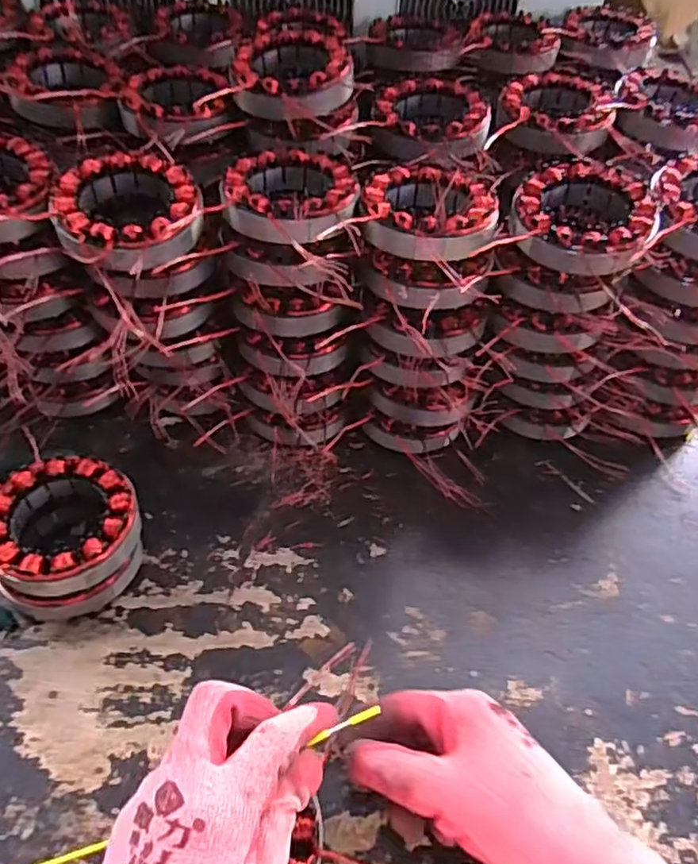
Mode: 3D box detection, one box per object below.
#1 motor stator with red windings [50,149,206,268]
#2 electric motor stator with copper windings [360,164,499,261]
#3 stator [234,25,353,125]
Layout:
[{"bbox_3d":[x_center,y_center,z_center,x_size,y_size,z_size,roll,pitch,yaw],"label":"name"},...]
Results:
[{"bbox_3d":[-0.139,-0.137,0.396,0.086,0.028,0.088,2,53,-3],"label":"motor stator with red windings"},{"bbox_3d":[0.051,-0.144,0.411,0.083,0.025,0.093,11,53,3],"label":"electric motor stator with copper windings"},{"bbox_3d":[-0.044,-0.254,0.462,0.082,0.038,0.081,2,53,-3],"label":"stator"}]

